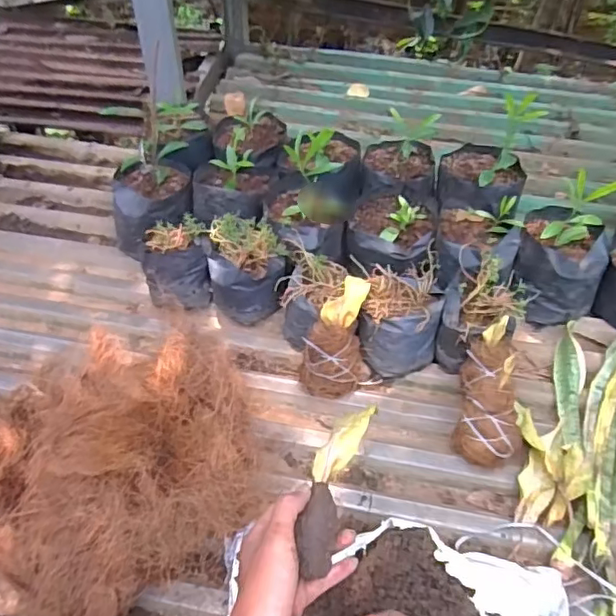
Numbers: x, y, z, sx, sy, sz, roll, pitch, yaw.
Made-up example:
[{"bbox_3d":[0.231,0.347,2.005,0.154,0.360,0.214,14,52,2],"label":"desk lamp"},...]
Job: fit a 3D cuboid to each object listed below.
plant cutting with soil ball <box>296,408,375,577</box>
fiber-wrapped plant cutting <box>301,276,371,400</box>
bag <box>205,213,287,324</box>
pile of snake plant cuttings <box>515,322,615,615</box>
[{"bbox_3d":[0.022,0.150,0.511,0.036,0.029,0.153,15,56,10],"label":"plant cutting with soil ball"},{"bbox_3d":[0.046,0.052,0.917,0.102,0.155,0.142,9,51,3],"label":"fiber-wrapped plant cutting"},{"bbox_3d":[-0.106,-0.067,1.026,0.131,0.127,0.138,-3,52,-6],"label":"bag"},{"bbox_3d":[0.433,0.184,0.878,0.201,0.051,0.532,28,55,18],"label":"pile of snake plant cuttings"}]

